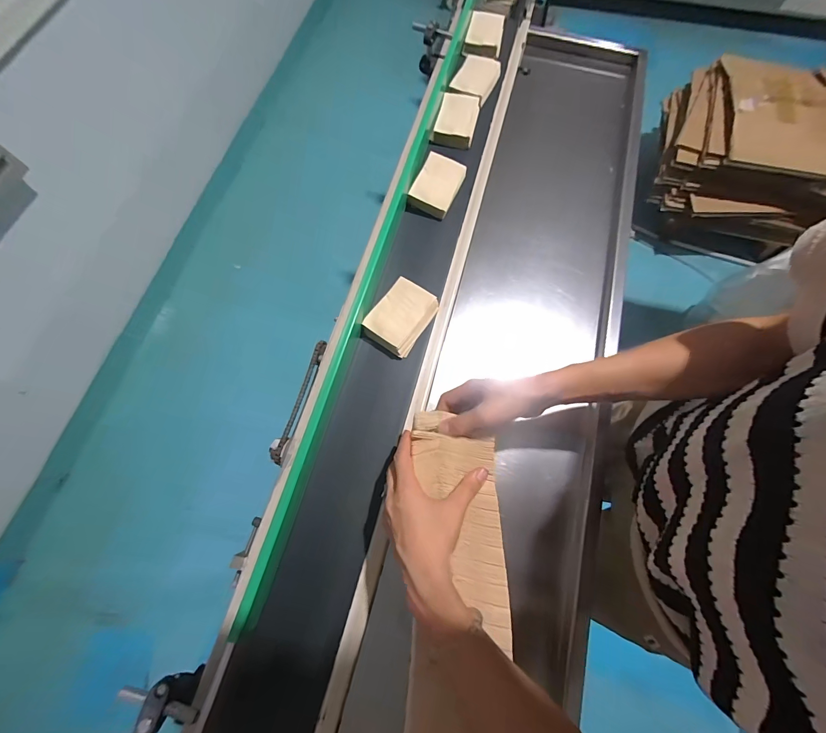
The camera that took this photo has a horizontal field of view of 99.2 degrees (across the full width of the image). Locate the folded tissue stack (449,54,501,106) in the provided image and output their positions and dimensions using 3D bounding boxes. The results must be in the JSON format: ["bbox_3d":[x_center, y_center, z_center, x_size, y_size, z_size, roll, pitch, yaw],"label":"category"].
[{"bbox_3d":[0.126,-0.569,0.688,0.076,0.022,0.127,27,66,-5],"label":"folded tissue stack"}]

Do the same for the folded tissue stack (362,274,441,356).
[{"bbox_3d":[-0.017,-0.076,0.524,0.076,0.021,0.102,32,76,10],"label":"folded tissue stack"}]

